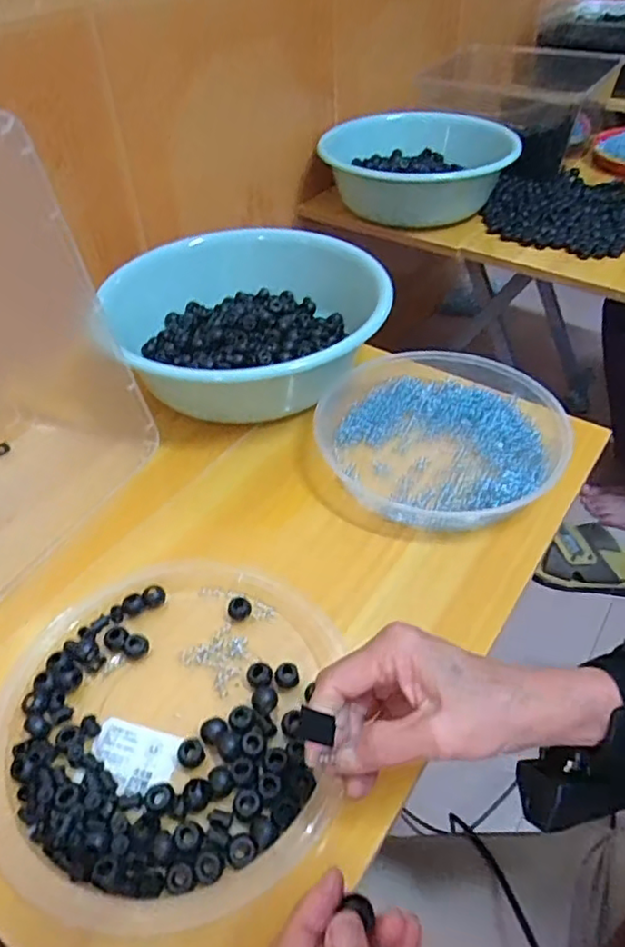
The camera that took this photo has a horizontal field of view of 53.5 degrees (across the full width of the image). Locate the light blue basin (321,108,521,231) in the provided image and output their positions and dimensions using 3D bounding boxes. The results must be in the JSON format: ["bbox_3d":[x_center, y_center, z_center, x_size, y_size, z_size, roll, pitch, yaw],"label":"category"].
[{"bbox_3d":[0.169,-0.471,0.967,0.297,0.099,0.232,-4,45,-2],"label":"light blue basin"}]

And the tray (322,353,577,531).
[{"bbox_3d":[0.123,-0.042,0.597,0.218,0.049,0.233,-5,46,5],"label":"tray"}]

